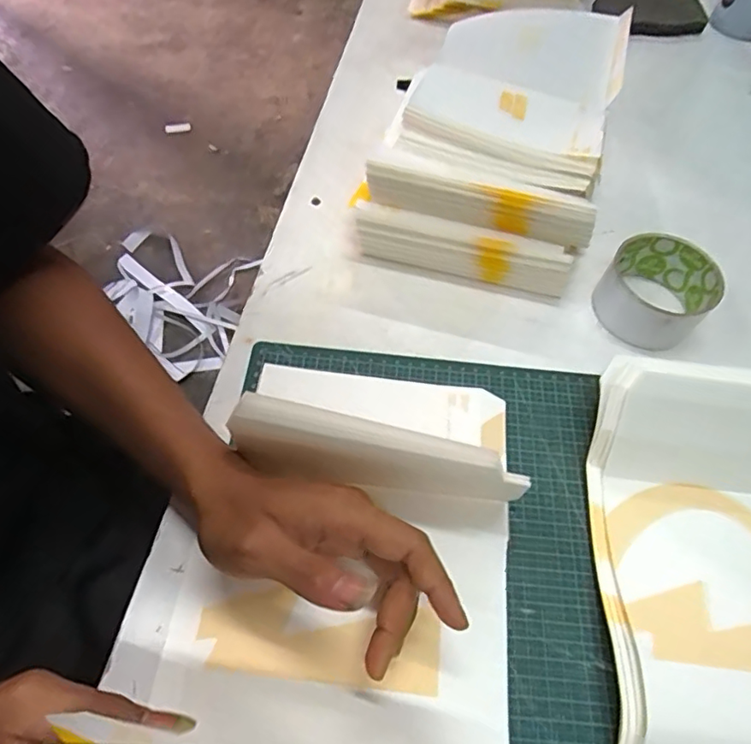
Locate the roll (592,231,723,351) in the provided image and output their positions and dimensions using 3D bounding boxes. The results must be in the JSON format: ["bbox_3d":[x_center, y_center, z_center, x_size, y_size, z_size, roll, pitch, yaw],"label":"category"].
[{"bbox_3d":[0.221,-0.065,0.437,0.077,0.046,0.076,2,58,-4],"label":"roll"}]

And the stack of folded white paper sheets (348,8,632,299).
[{"bbox_3d":[0.112,-0.222,0.502,0.180,0.082,0.318,17,59,6],"label":"stack of folded white paper sheets"}]

